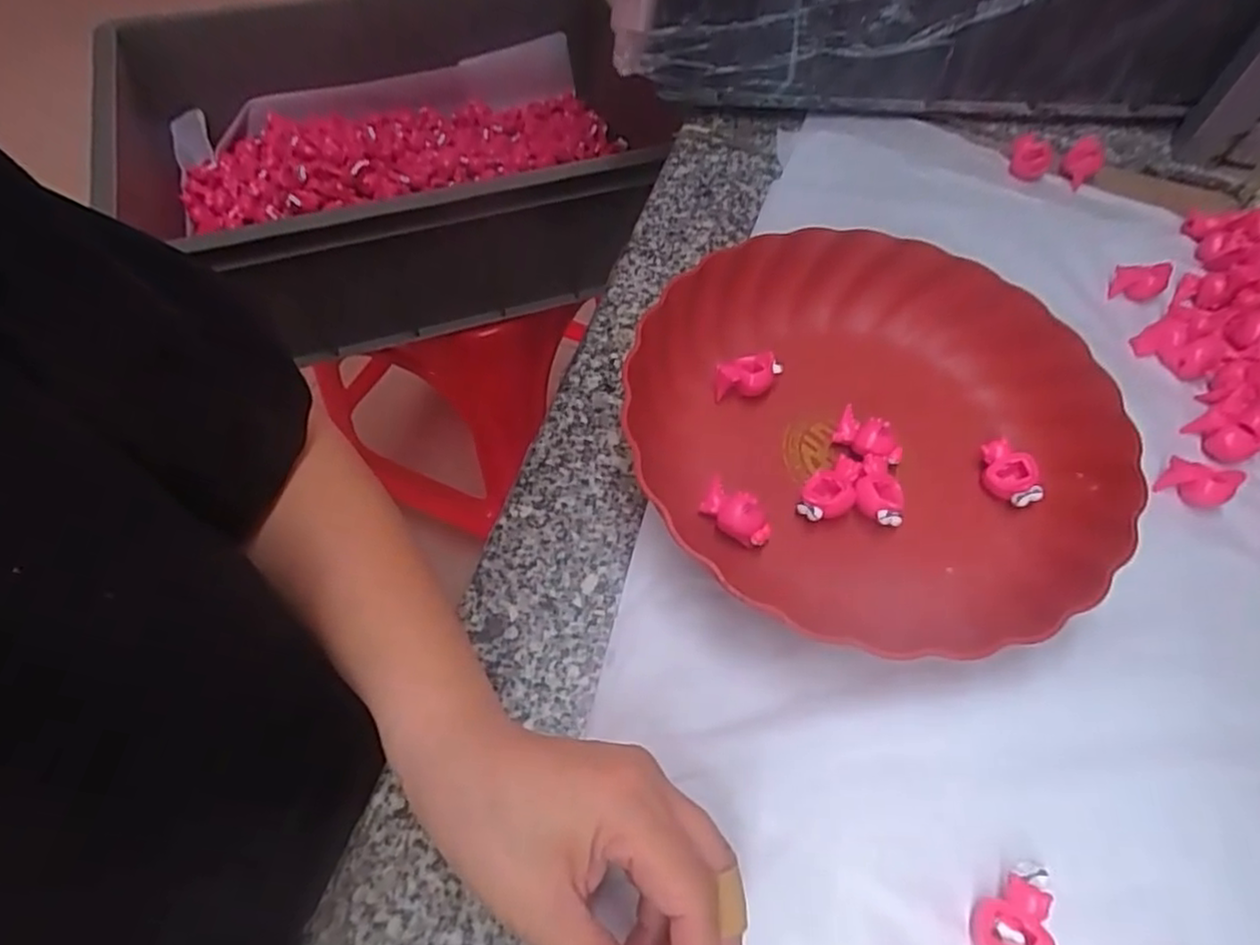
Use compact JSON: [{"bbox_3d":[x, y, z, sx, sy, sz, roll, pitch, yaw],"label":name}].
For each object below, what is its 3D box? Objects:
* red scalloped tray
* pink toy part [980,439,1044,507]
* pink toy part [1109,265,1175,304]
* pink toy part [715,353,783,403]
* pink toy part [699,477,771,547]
[{"bbox_3d":[0.130,-0.026,0.365,0.232,0.042,0.244,-31,65,-20],"label":"red scalloped tray"},{"bbox_3d":[0.197,0.002,0.366,0.020,0.021,0.035,-30,65,-19],"label":"pink toy part"},{"bbox_3d":[0.328,-0.122,0.451,0.039,0.020,0.013,-3,59,-5],"label":"pink toy part"},{"bbox_3d":[0.066,-0.053,0.392,0.036,0.020,0.020,0,59,-3],"label":"pink toy part"},{"bbox_3d":[0.052,0.022,0.346,0.036,0.021,0.018,33,63,16],"label":"pink toy part"}]

